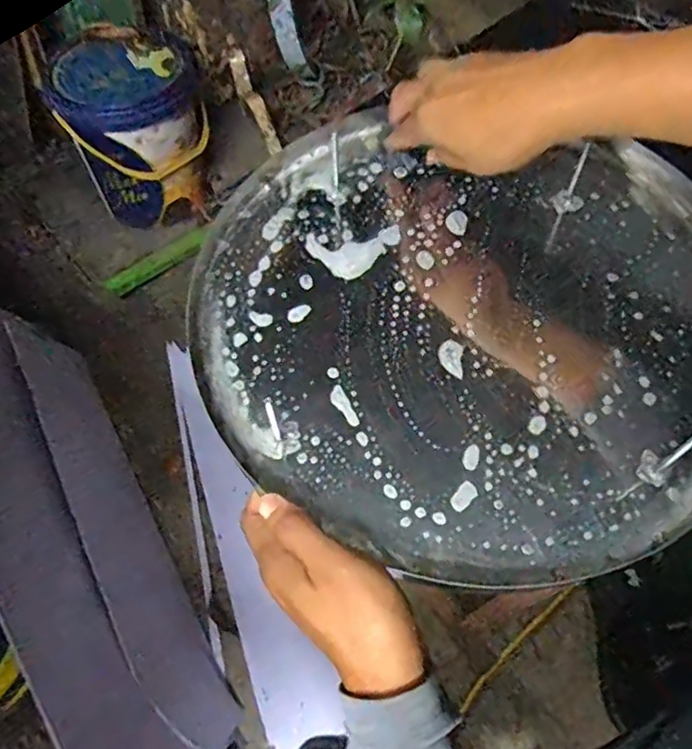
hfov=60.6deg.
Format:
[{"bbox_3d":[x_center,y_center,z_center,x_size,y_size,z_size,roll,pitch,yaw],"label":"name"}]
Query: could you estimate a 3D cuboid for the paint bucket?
[{"bbox_3d":[-0.340,-0.411,0.991,0.213,0.217,0.206,0,64,1],"label":"paint bucket"}]

